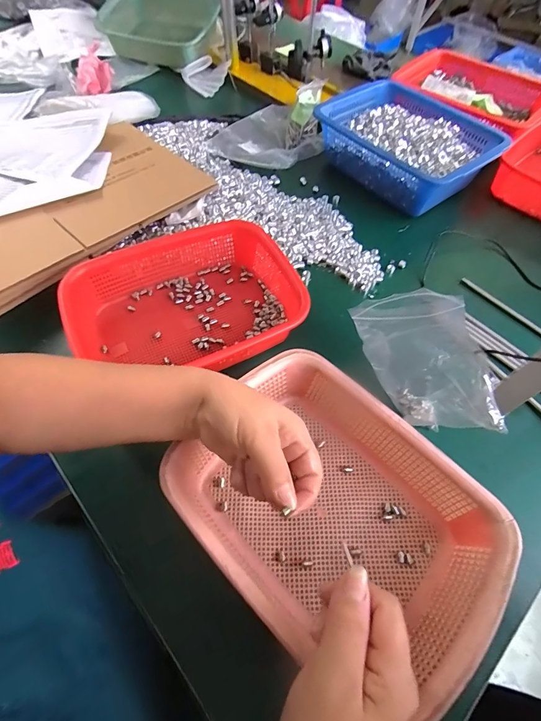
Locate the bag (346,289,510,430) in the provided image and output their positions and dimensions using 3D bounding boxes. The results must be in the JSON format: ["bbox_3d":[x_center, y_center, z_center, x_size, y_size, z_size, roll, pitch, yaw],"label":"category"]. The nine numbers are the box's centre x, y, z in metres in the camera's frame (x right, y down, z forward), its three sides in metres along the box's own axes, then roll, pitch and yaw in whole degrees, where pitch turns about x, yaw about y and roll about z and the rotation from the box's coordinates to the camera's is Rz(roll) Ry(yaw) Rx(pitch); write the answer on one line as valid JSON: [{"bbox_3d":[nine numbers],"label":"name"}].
[{"bbox_3d":[0.178,-0.001,0.423,0.053,0.141,0.194,-31,64,-18],"label":"bag"}]

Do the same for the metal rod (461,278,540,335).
[{"bbox_3d":[0.398,-0.054,0.549,0.011,0.009,0.241,-38,69,-23],"label":"metal rod"}]

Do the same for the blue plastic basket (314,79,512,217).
[{"bbox_3d":[0.271,-0.426,0.714,0.247,0.093,0.311,-37,66,-21],"label":"blue plastic basket"}]

